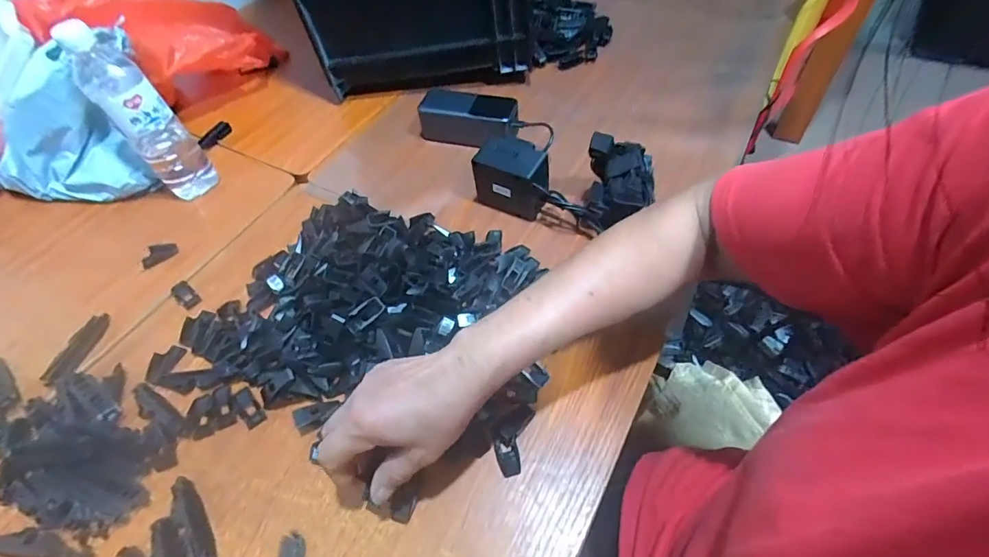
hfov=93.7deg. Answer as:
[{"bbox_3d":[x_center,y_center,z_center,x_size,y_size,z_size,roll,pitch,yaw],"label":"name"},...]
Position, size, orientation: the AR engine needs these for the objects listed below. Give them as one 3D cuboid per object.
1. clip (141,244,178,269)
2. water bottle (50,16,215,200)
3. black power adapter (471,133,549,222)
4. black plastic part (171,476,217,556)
[{"bbox_3d":[-0.401,-0.030,0.552,0.040,0.012,0.019,-30,57,-17],"label":"clip"},{"bbox_3d":[-0.411,-0.188,0.548,0.062,0.208,0.056,-38,59,-21],"label":"water bottle"},{"bbox_3d":[0.023,-0.116,0.538,0.086,0.077,0.051,17,57,17],"label":"black power adapter"},{"bbox_3d":[-0.243,0.195,0.373,0.019,0.005,0.079,-21,52,-33],"label":"black plastic part"}]

